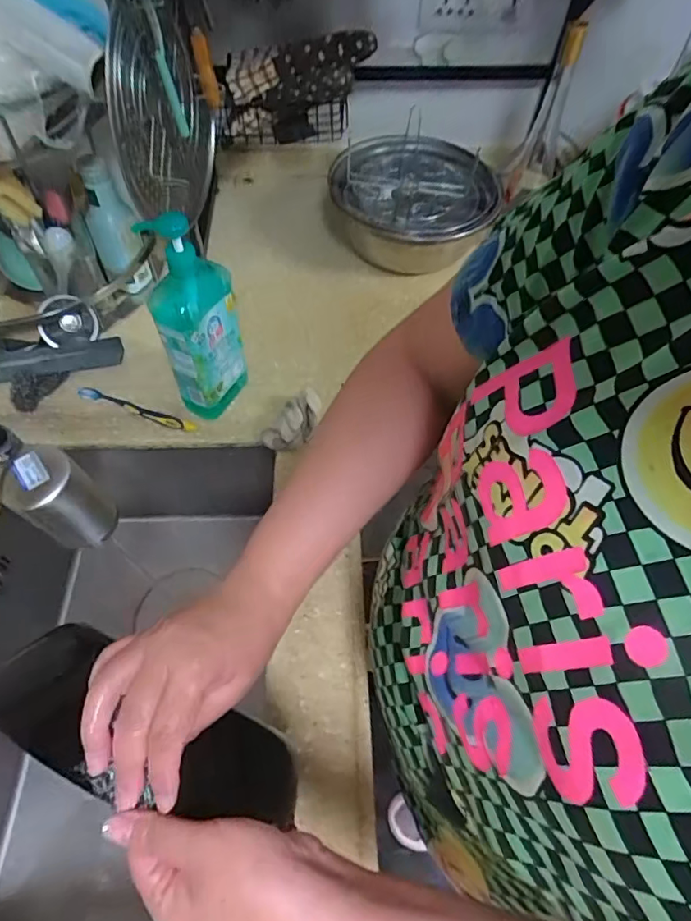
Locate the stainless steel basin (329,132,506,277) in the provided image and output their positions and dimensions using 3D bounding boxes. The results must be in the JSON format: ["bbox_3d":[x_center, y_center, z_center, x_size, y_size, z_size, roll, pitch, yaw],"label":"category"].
[{"bbox_3d":[0.112,-0.430,0.915,0.258,0.137,0.242,0,57,-1],"label":"stainless steel basin"}]

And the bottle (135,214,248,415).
[{"bbox_3d":[-0.184,-0.172,0.660,0.060,0.278,0.097,24,60,14],"label":"bottle"}]

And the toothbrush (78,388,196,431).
[{"bbox_3d":[-0.295,-0.074,0.754,0.176,0.017,0.022,17,58,10],"label":"toothbrush"}]

